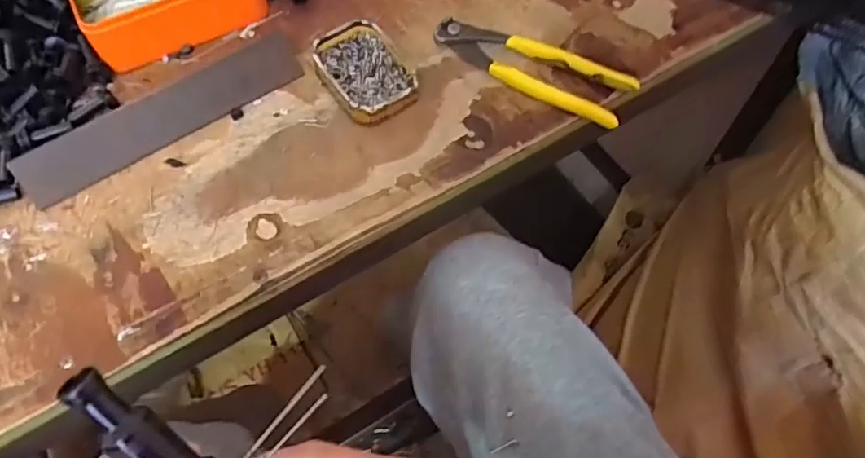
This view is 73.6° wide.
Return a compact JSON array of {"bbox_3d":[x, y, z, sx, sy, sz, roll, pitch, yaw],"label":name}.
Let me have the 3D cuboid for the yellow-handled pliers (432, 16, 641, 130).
[{"bbox_3d":[0.076,-0.137,0.464,0.171,0.018,0.053,30,66,13],"label":"yellow-handled pliers"}]

